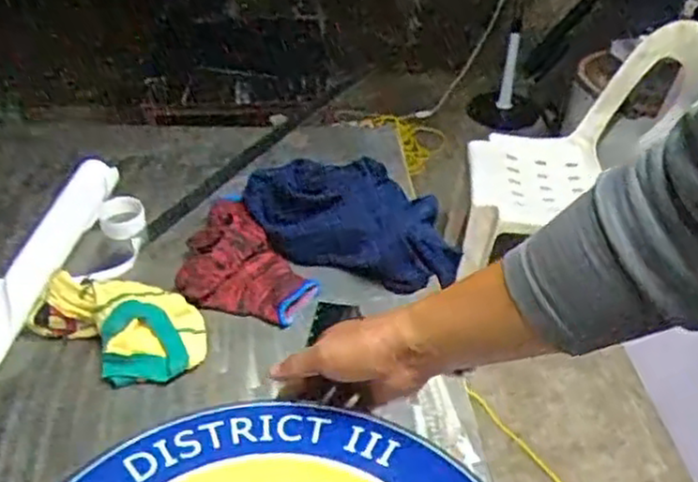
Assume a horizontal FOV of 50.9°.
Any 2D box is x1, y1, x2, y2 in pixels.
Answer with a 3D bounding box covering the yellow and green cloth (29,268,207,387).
[{"bbox_3d":[-0.228,0.079,0.738,0.156,0.064,0.100,24,42,20],"label":"yellow and green cloth"}]

